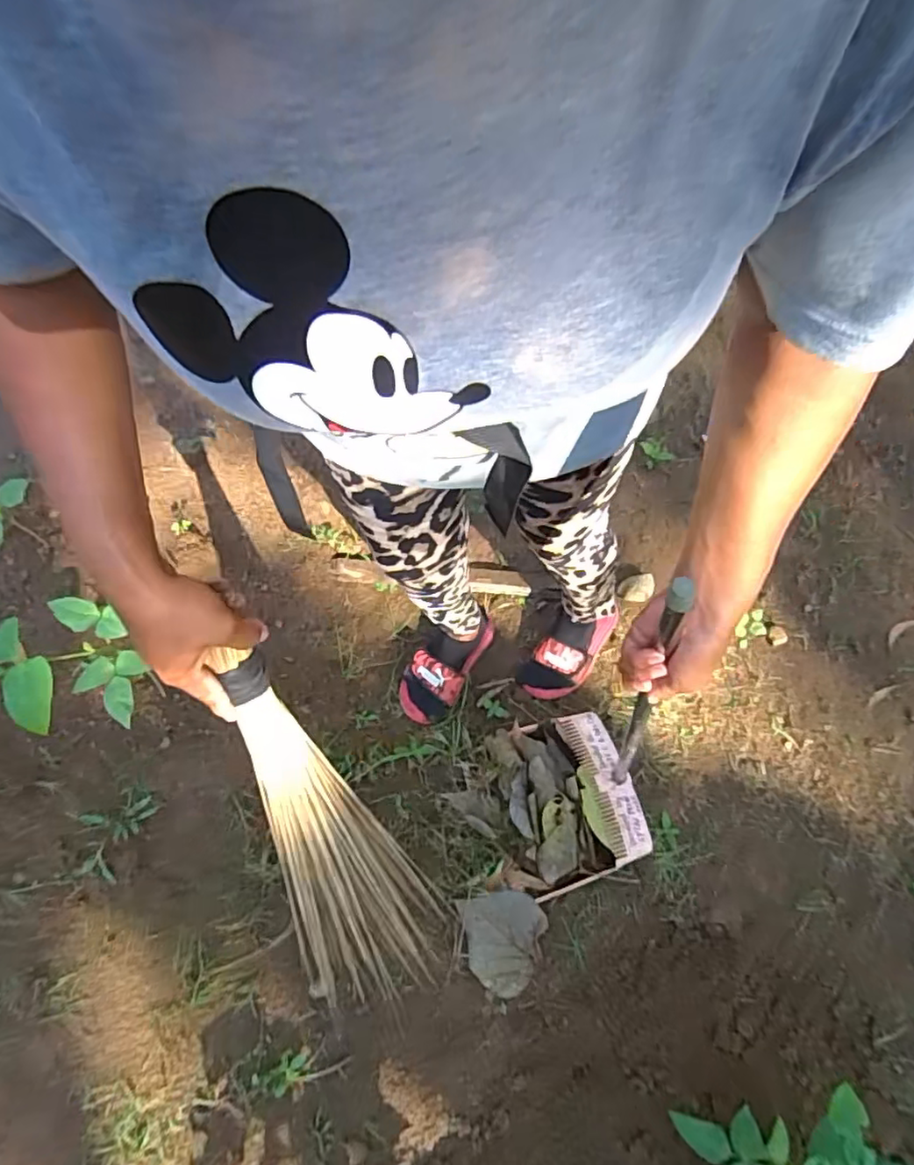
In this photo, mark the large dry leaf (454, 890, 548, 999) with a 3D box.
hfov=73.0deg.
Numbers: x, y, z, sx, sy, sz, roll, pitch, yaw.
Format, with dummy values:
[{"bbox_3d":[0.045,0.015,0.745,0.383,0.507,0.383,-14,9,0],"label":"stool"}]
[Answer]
[{"bbox_3d":[0.080,0.576,0.993,0.129,0.017,0.142,-12,63,-4],"label":"large dry leaf"}]

